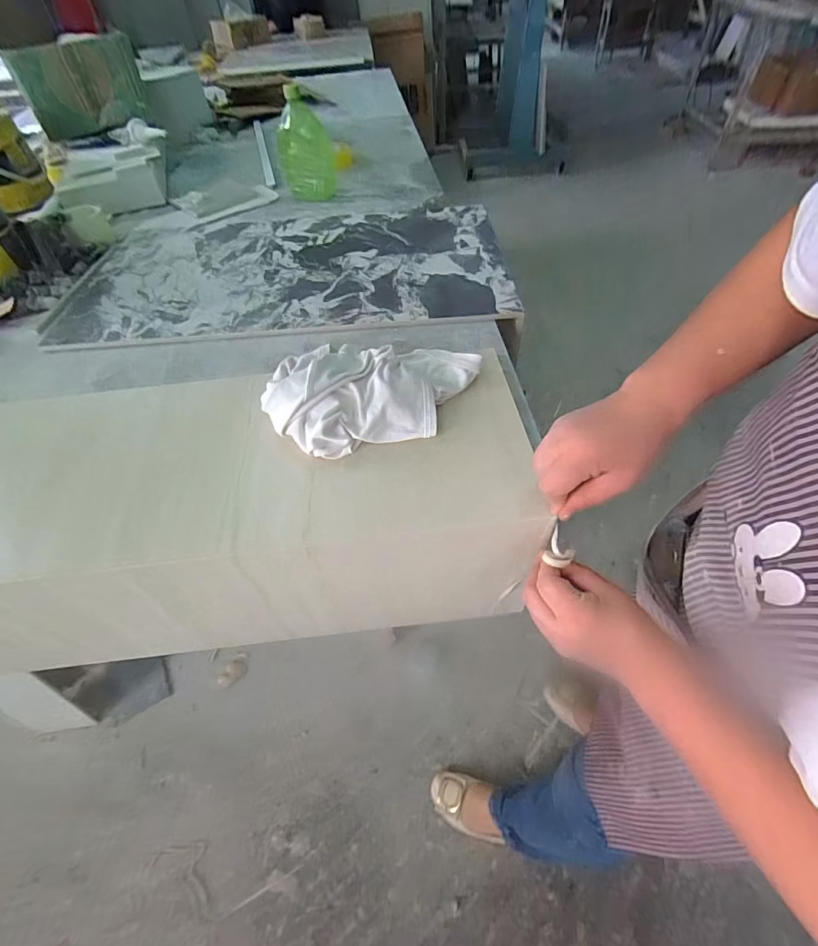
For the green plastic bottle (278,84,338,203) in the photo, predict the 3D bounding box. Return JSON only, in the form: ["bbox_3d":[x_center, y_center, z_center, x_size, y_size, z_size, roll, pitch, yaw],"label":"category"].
[{"bbox_3d":[-0.221,-0.699,0.926,0.114,0.168,0.089,-14,52,-7],"label":"green plastic bottle"}]

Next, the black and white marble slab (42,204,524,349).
[{"bbox_3d":[-0.202,-0.365,0.760,0.719,0.019,0.420,-2,49,3],"label":"black and white marble slab"}]

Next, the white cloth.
[{"bbox_3d":[-0.037,-0.100,0.499,0.243,0.068,0.133,-13,52,-6],"label":"white cloth"}]

